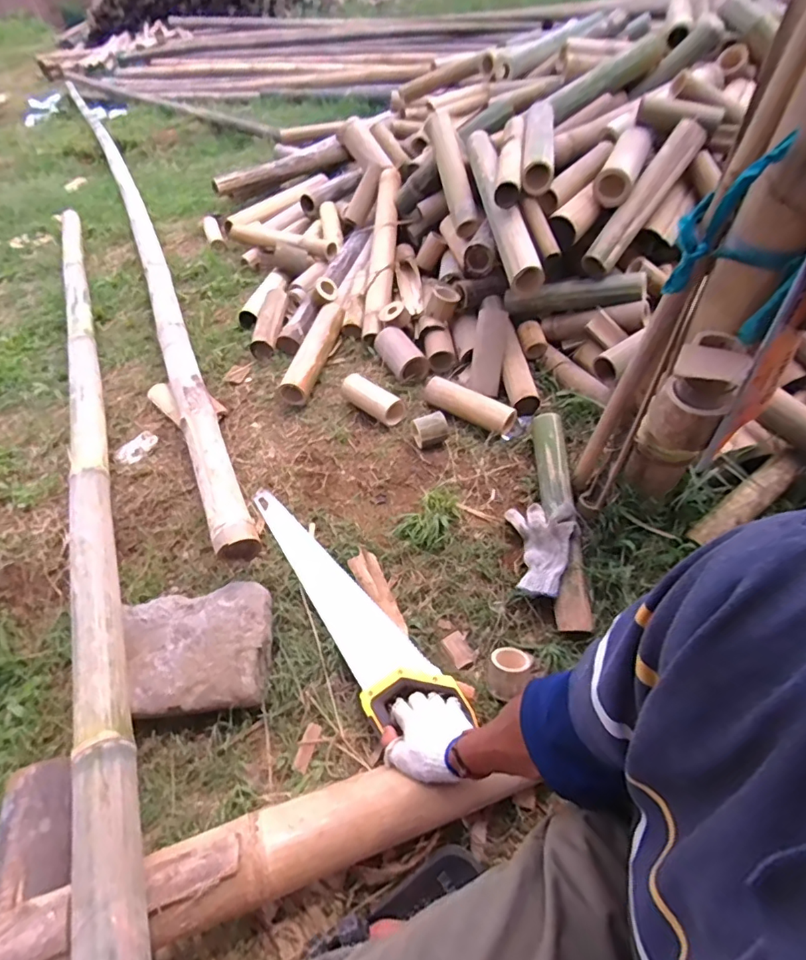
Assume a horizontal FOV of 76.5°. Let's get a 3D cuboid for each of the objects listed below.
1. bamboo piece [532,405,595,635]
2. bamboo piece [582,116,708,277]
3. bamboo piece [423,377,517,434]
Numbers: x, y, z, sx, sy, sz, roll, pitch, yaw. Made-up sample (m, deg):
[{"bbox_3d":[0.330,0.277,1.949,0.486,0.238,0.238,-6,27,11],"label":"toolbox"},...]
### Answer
[{"bbox_3d":[0.282,0.058,0.920,0.060,0.056,0.416,-2,64,2],"label":"bamboo piece"},{"bbox_3d":[0.502,-0.596,1.060,0.071,0.054,0.374,34,85,28],"label":"bamboo piece"},{"bbox_3d":[0.135,-0.165,1.071,0.200,0.049,0.050,25,53,28],"label":"bamboo piece"}]

